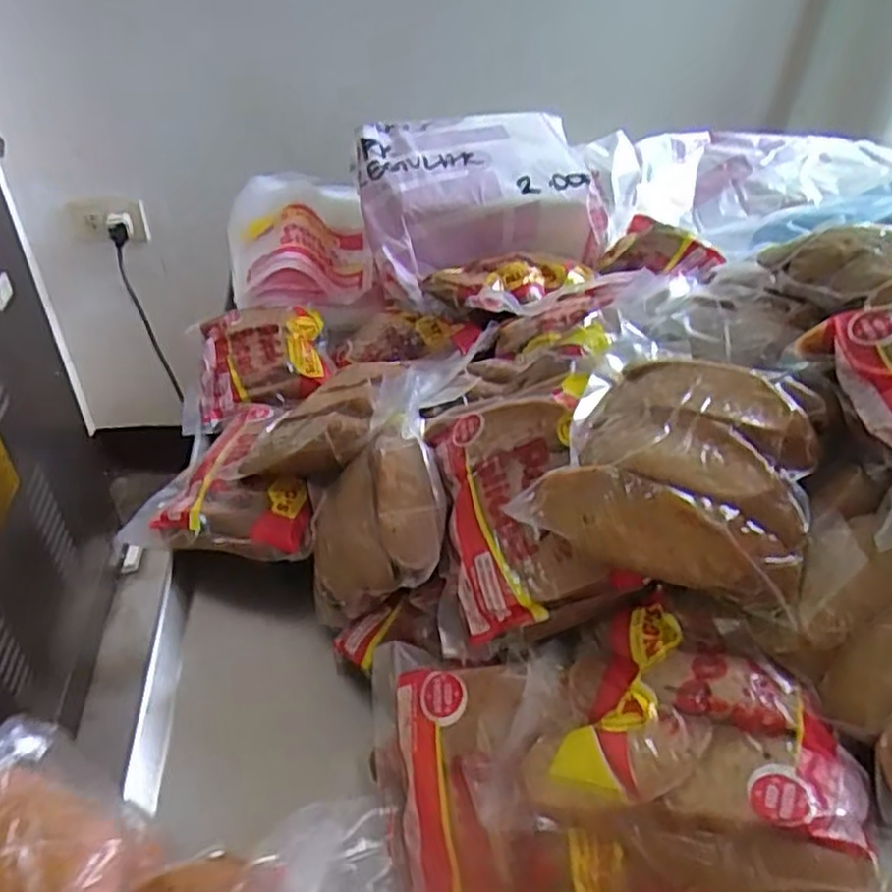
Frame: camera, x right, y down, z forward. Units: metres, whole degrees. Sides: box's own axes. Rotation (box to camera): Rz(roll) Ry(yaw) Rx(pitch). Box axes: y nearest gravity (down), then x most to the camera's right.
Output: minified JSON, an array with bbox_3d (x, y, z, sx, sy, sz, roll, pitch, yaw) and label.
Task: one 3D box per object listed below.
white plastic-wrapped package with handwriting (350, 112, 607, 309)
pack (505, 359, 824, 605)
[{"bbox_3d":[0.030,-0.242,0.721,0.235,0.074,0.200,-8,44,-11],"label":"white plastic-wrapped package with handwriting"},{"bbox_3d":[0.106,0.003,0.345,0.115,0.047,0.117,20,46,19],"label":"pack"}]

